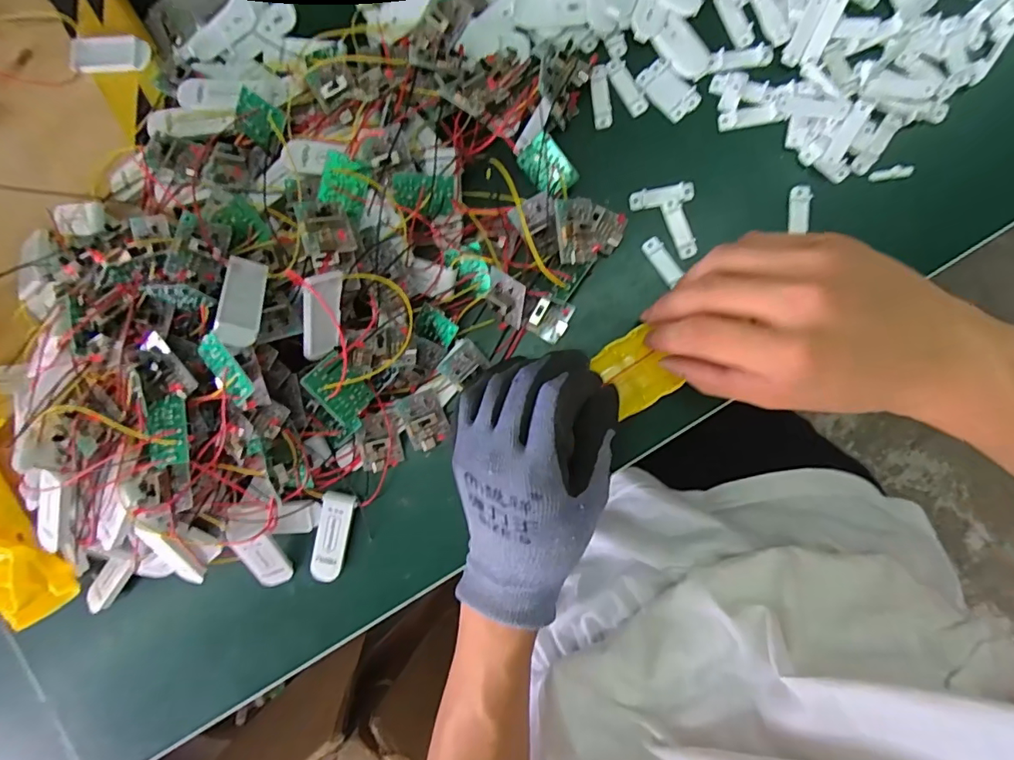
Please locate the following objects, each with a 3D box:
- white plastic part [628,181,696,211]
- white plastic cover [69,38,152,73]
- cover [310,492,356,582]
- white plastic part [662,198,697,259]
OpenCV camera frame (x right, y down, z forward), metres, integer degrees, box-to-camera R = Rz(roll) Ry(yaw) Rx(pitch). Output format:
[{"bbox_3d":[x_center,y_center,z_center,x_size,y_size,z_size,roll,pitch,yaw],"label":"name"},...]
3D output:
[{"bbox_3d":[0.094,-0.111,0.311,0.038,0.007,0.011,-8,89,8],"label":"white plastic part"},{"bbox_3d":[-0.261,-0.213,0.338,0.057,0.010,0.021,4,91,8],"label":"white plastic cover"},{"bbox_3d":[-0.115,0.103,0.339,0.021,0.007,0.058,14,92,8],"label":"cover"},{"bbox_3d":[0.105,-0.091,0.310,0.012,0.005,0.036,-21,88,8],"label":"white plastic part"}]

